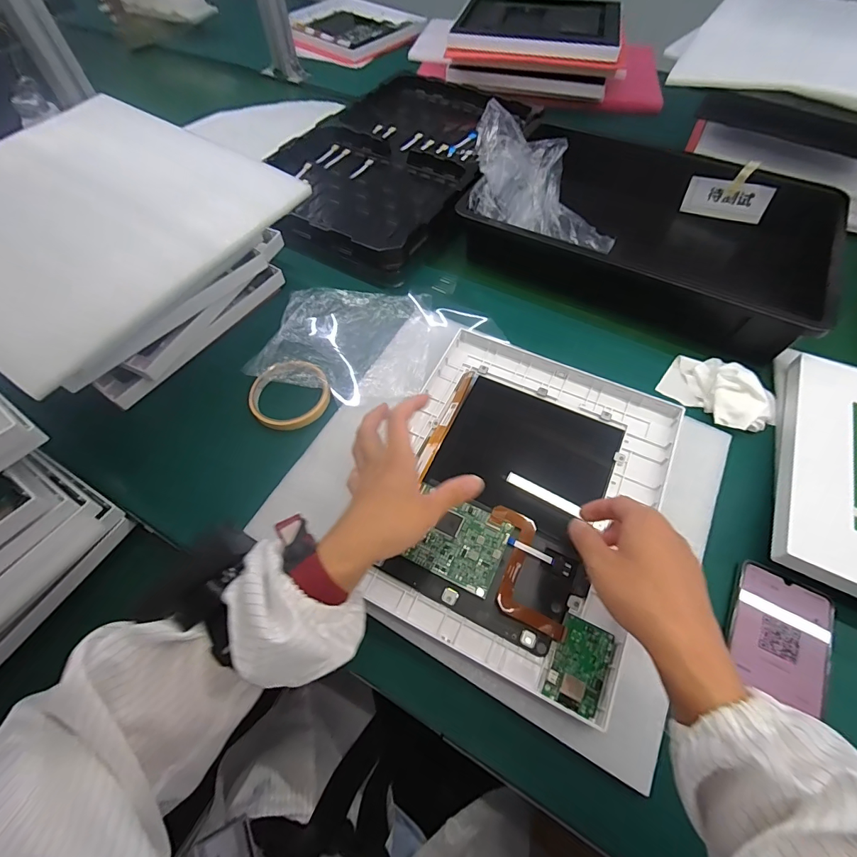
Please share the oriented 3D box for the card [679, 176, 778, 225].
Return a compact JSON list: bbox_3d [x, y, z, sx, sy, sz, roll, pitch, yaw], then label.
[{"bbox_3d":[0.432,-0.332,0.603,0.106,0.047,0.004,25,43,23],"label":"card"}]

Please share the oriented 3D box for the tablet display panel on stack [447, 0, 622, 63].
[{"bbox_3d":[0.208,-0.764,0.781,0.294,0.029,0.221,11,60,8],"label":"tablet display panel on stack"}]

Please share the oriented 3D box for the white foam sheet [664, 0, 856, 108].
[{"bbox_3d":[0.519,-0.483,0.525,0.330,0.030,0.313,31,65,18],"label":"white foam sheet"}]

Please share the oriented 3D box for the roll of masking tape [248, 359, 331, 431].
[{"bbox_3d":[-0.157,-0.038,0.469,0.086,0.020,0.083,-1,59,1],"label":"roll of masking tape"}]

